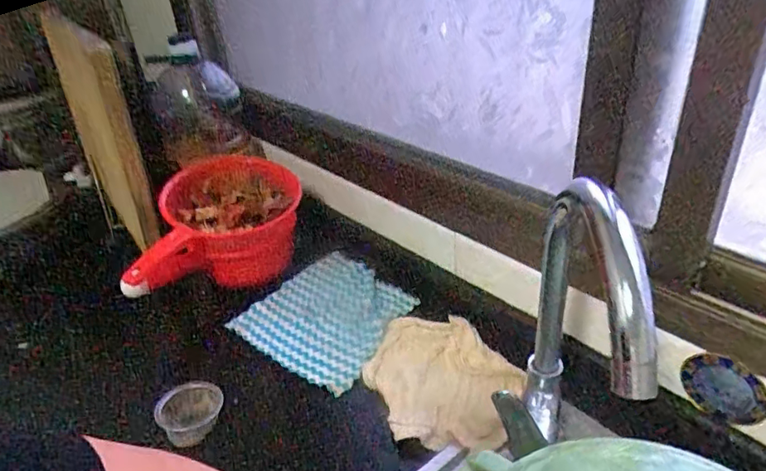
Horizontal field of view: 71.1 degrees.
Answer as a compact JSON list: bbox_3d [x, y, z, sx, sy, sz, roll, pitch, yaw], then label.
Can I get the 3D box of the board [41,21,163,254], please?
[{"bbox_3d":[-0.429,-0.147,0.841,0.151,0.384,0.031,23,44,21],"label":"board"}]

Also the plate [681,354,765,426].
[{"bbox_3d":[0.326,0.149,0.512,0.073,0.061,0.004,26,26,32],"label":"plate"}]

